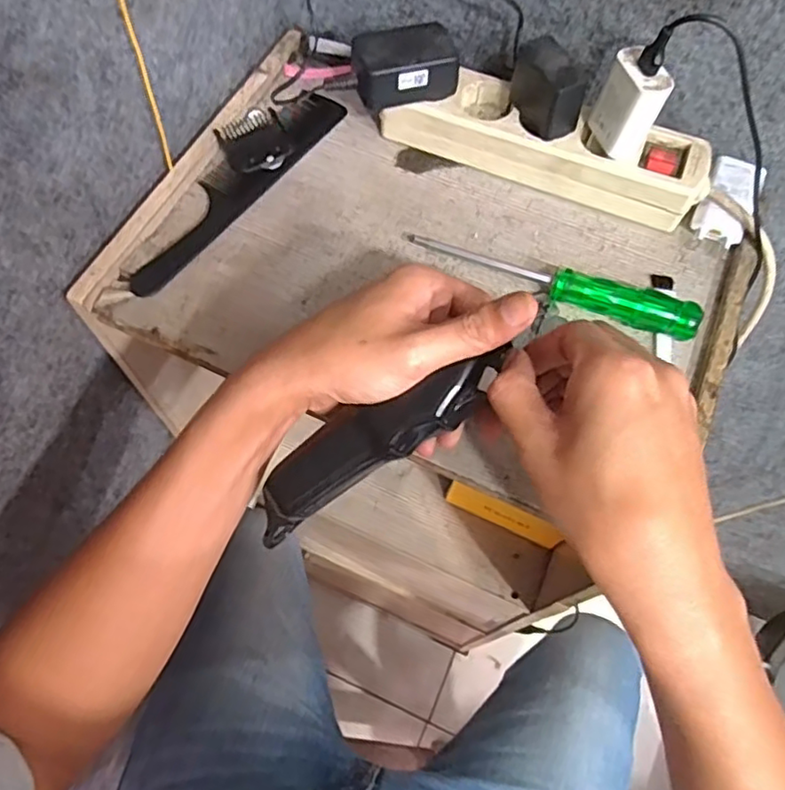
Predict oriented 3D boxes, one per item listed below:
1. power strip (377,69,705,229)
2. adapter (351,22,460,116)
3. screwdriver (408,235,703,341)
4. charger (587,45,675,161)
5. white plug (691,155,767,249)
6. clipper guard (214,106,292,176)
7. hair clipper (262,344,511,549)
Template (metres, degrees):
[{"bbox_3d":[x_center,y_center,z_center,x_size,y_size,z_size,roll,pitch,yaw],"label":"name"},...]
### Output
[{"bbox_3d":[0.109,-0.182,0.449,0.224,0.043,0.056,22,67,8],"label":"power strip"},{"bbox_3d":[0.007,-0.229,0.429,0.068,0.030,0.044,-18,67,-10],"label":"adapter"},{"bbox_3d":[0.105,-0.078,0.409,0.189,0.028,0.022,25,67,9],"label":"screwdriver"},{"bbox_3d":[0.151,-0.186,0.396,0.024,0.054,0.037,-24,68,-12],"label":"charger"},{"bbox_3d":[0.239,-0.139,0.436,0.036,0.023,0.064,26,67,10],"label":"white plug"},{"bbox_3d":[-0.104,-0.191,0.465,0.048,0.011,0.060,-29,70,-14],"label":"clipper guard"},{"bbox_3d":[-0.008,0.025,0.345,0.155,0.034,0.039,-33,69,11],"label":"hair clipper"}]

